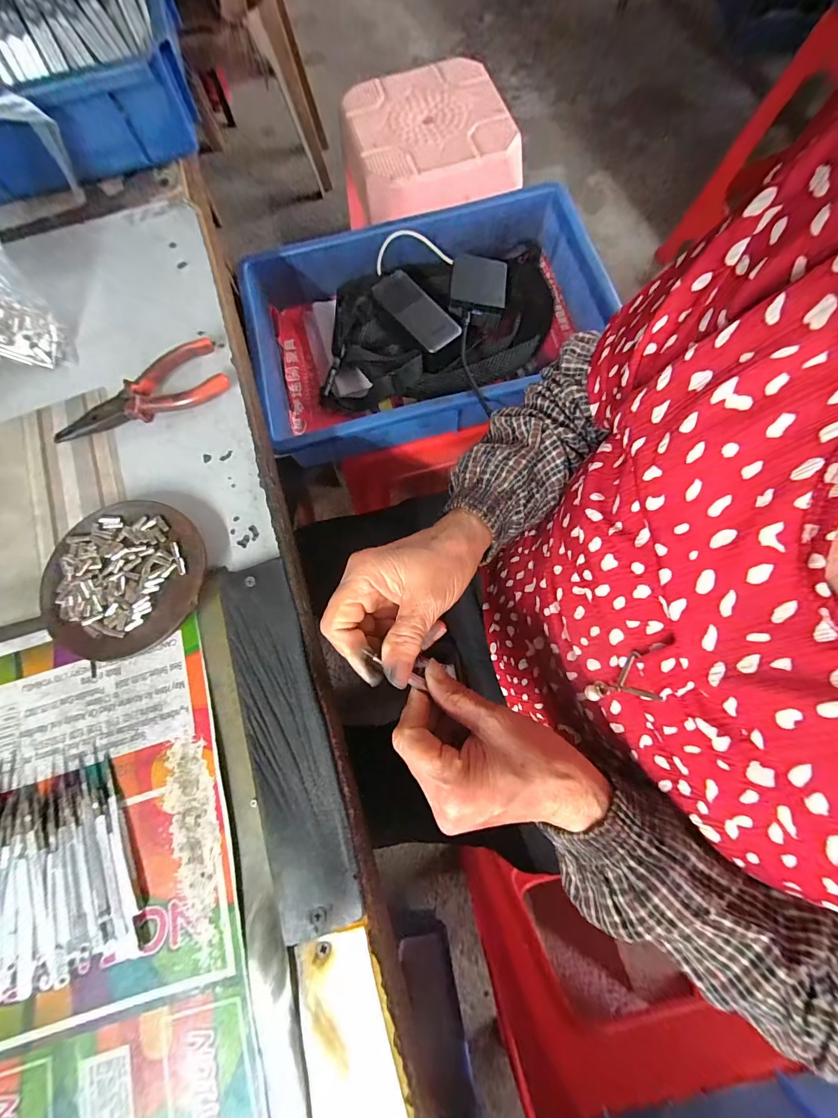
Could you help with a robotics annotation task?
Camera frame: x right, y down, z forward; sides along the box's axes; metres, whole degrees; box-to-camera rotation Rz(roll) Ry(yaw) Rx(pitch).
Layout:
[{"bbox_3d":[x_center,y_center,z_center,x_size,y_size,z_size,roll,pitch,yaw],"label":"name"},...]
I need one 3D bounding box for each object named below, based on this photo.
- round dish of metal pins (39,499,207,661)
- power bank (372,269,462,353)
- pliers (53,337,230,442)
[{"bbox_3d":[-0.214,0.013,0.280,0.114,0.017,0.112,0,74,2],"label":"round dish of metal pins"},{"bbox_3d":[-0.004,-0.322,0.489,0.051,0.010,0.135,-37,77,-7],"label":"power bank"},{"bbox_3d":[-0.235,-0.139,0.323,0.140,0.017,0.050,-22,75,-4],"label":"pliers"}]

